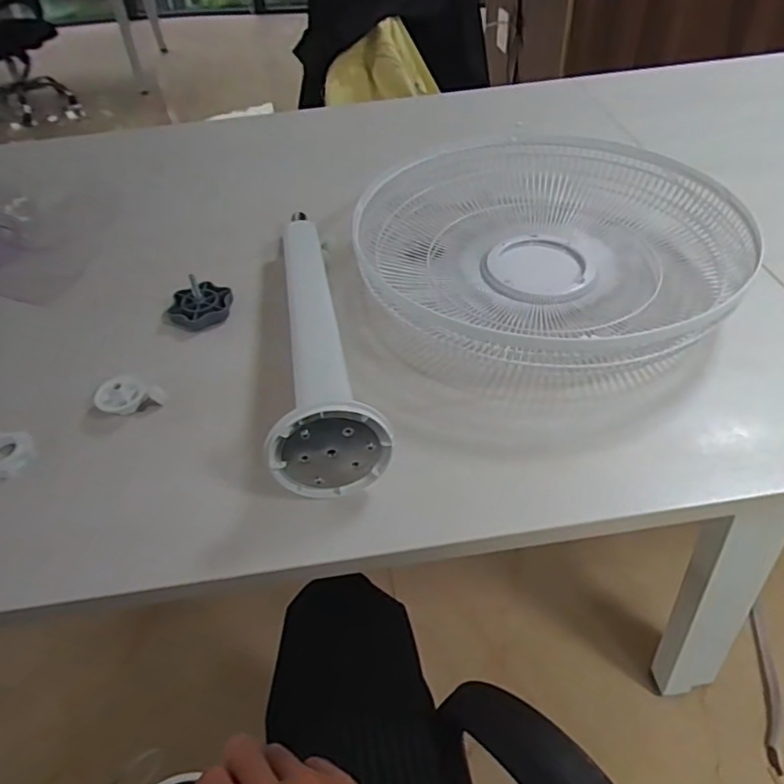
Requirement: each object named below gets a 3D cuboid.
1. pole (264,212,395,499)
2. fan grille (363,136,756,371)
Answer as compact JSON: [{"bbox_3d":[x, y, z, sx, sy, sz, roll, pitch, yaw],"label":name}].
[{"bbox_3d":[-0.070,-0.091,0.630,0.096,0.104,0.403,-7,45,-2],"label":"pole"},{"bbox_3d":[0.193,-0.204,0.742,0.438,0.073,0.413,11,50,13],"label":"fan grille"}]

